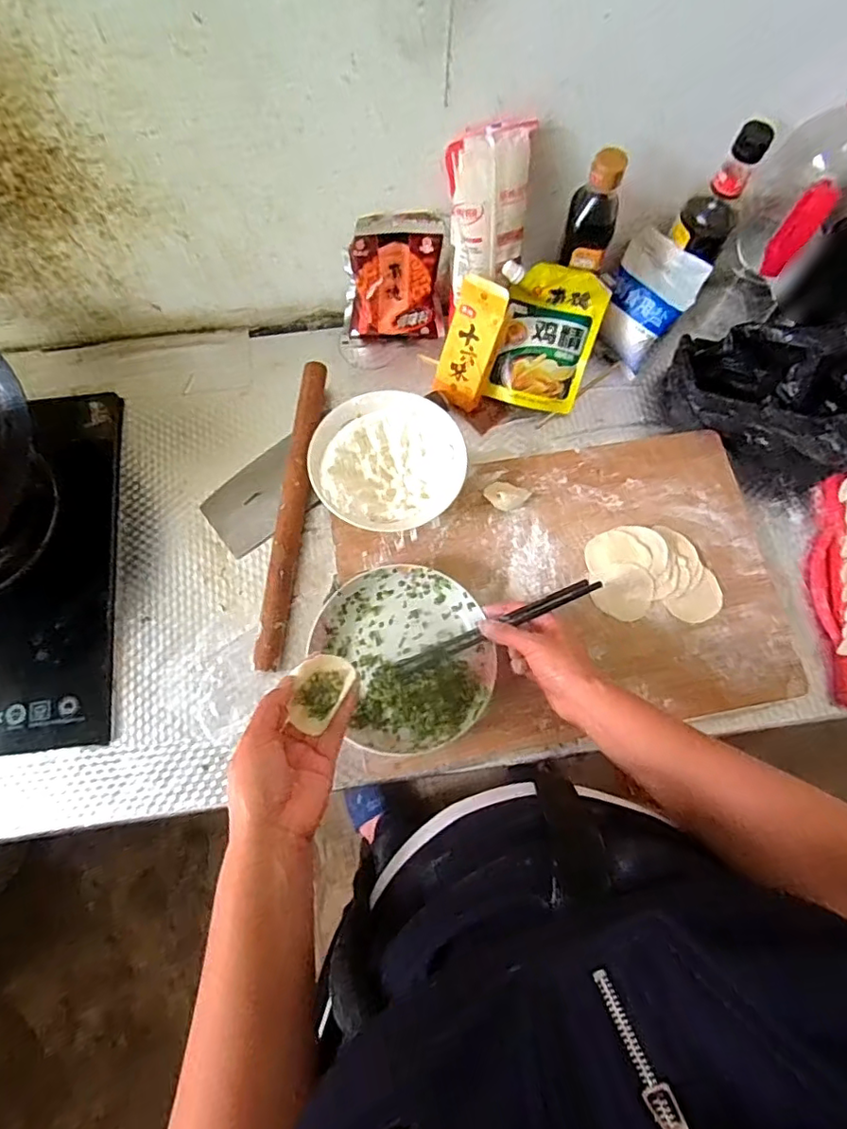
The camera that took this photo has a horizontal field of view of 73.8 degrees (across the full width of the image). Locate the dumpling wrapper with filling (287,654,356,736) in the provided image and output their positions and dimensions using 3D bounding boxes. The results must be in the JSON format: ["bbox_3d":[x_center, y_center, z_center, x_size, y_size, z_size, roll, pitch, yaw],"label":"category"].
[{"bbox_3d":[-0.089,0.105,0.476,0.045,0.018,0.064,31,75,10],"label":"dumpling wrapper with filling"}]

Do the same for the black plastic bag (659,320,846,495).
[{"bbox_3d":[0.442,-0.188,0.672,0.285,0.133,0.158,17,74,4],"label":"black plastic bag"}]

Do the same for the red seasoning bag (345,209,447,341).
[{"bbox_3d":[-0.036,-0.353,0.700,0.124,0.152,0.025,-9,53,-5],"label":"red seasoning bag"}]

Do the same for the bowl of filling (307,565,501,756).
[{"bbox_3d":[-0.019,0.098,0.597,0.180,0.035,0.195,-29,74,-9],"label":"bowl of filling"}]

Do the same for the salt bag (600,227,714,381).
[{"bbox_3d":[0.269,-0.325,0.701,0.101,0.145,0.025,42,43,8],"label":"salt bag"}]

